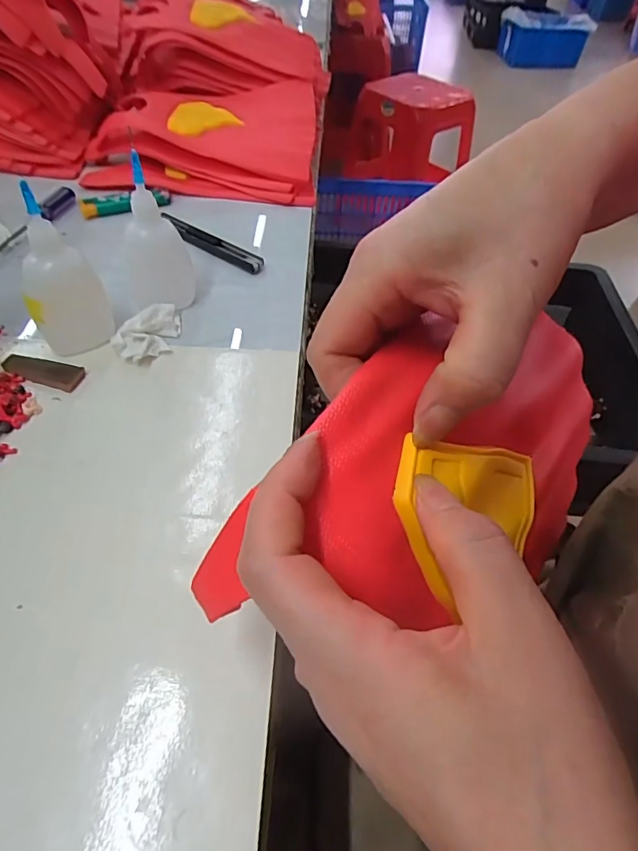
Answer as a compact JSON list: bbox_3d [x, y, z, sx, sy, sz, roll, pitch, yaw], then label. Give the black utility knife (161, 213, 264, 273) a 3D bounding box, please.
[{"bbox_3d":[-0.091,-0.153,0.412,0.114,0.010,0.020,33,55,22],"label":"black utility knife"}]

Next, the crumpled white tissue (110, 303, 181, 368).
[{"bbox_3d":[-0.116,-0.064,0.333,0.038,0.011,0.057,5,50,0],"label":"crumpled white tissue"}]

